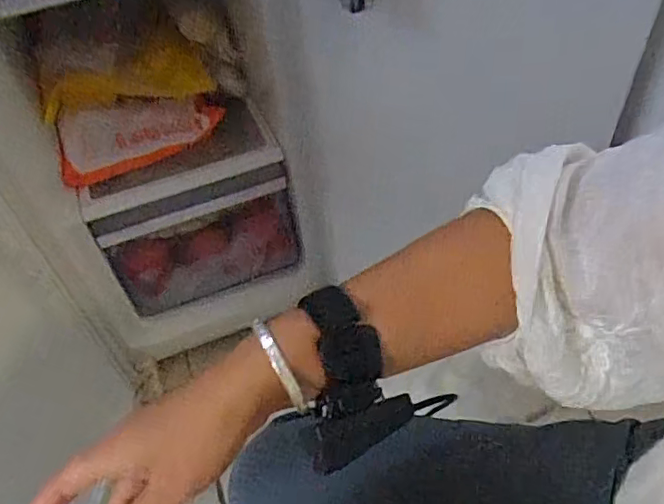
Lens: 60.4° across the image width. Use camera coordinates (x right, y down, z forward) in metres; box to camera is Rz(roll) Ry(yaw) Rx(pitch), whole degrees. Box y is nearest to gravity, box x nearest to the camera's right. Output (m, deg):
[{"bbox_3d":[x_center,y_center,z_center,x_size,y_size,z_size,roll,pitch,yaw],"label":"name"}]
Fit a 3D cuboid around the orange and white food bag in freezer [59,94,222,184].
[{"bbox_3d":[-0.288,-0.181,0.865,0.241,0.102,0.029,-21,15,-20],"label":"orange and white food bag in freezer"}]

